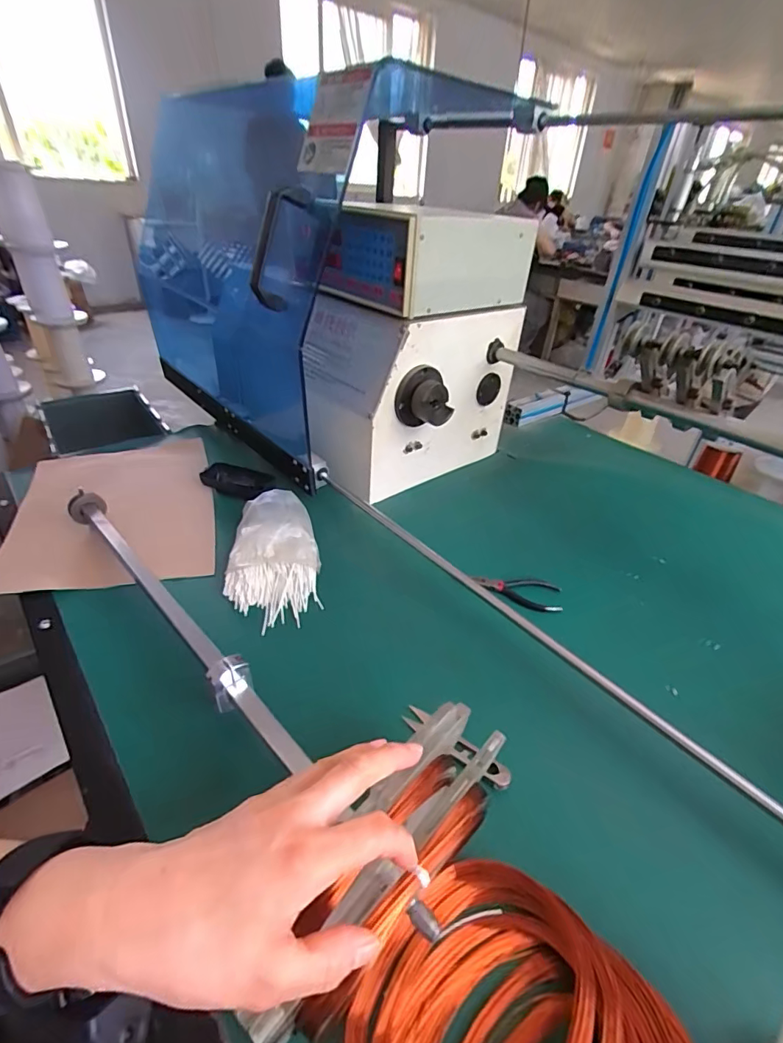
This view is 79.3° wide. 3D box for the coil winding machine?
[{"bbox_3d":[-0.051,-0.344,0.775,0.464,0.469,0.437,31,44,31],"label":"coil winding machine"}]

